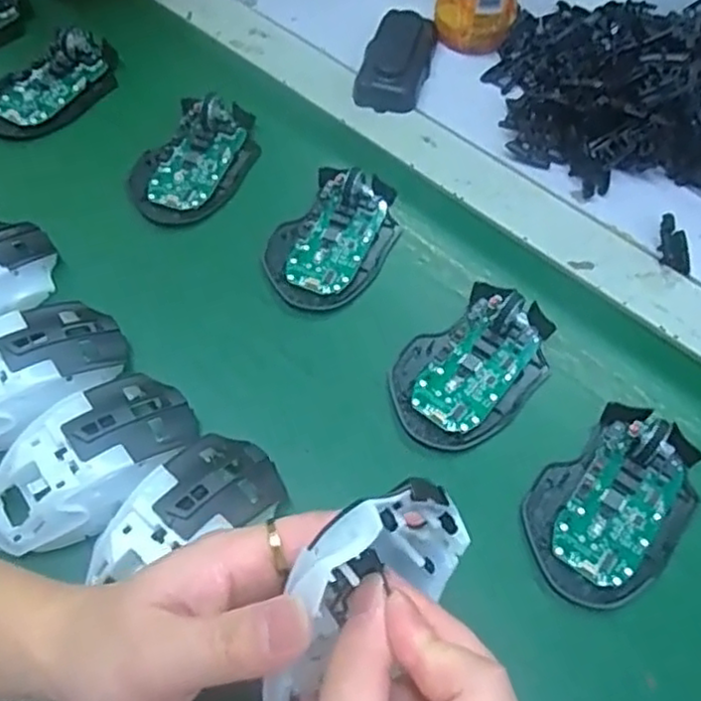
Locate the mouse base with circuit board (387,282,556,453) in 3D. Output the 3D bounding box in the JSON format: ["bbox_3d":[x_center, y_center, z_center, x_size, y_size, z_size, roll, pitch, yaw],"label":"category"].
[{"bbox_3d":[0.077,0.008,0.419,0.114,0.018,0.073,-37,66,-19],"label":"mouse base with circuit board"}]

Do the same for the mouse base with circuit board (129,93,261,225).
[{"bbox_3d":[-0.112,-0.143,0.498,0.075,0.028,0.111,38,67,20],"label":"mouse base with circuit board"}]

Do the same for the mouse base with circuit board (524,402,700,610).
[{"bbox_3d":[0.146,0.080,0.369,0.112,0.026,0.073,-38,67,-20],"label":"mouse base with circuit board"}]

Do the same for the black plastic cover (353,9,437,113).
[{"bbox_3d":[0.038,-0.236,0.558,0.051,0.020,0.103,13,61,7],"label":"black plastic cover"}]

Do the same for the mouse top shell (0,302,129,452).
[{"bbox_3d":[-0.191,0.015,0.396,0.117,0.035,0.063,-30,64,-16],"label":"mouse top shell"}]

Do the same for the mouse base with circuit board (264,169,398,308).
[{"bbox_3d":[-0.010,-0.081,0.468,0.073,0.023,0.114,26,63,14],"label":"mouse base with circuit board"}]

